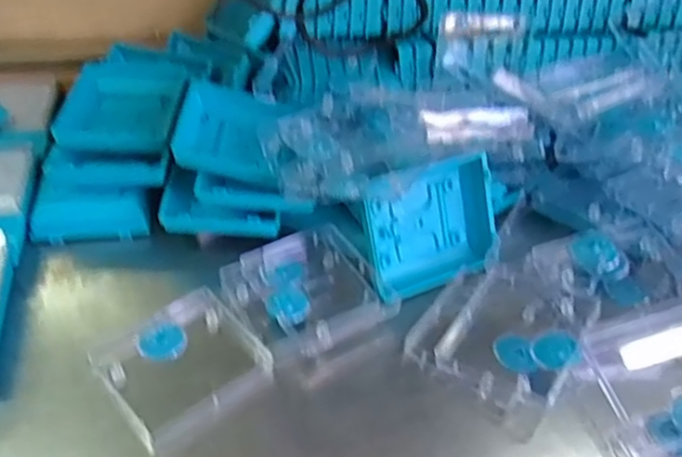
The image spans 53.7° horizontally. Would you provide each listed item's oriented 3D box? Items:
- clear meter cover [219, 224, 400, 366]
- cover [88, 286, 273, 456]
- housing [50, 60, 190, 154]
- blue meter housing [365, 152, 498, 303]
[{"bbox_3d":[-0.029,0.046,0.518,0.100,0.026,0.109,-24,50,-27],"label":"clear meter cover"},{"bbox_3d":[-0.113,0.094,0.478,0.103,0.017,0.098,-28,52,-30],"label":"cover"},{"bbox_3d":[-0.198,-0.112,0.619,0.100,0.028,0.125,0,43,-5],"label":"housing"},{"bbox_3d":[0.070,-0.003,0.544,0.115,0.097,0.046,-13,8,-20],"label":"blue meter housing"}]

